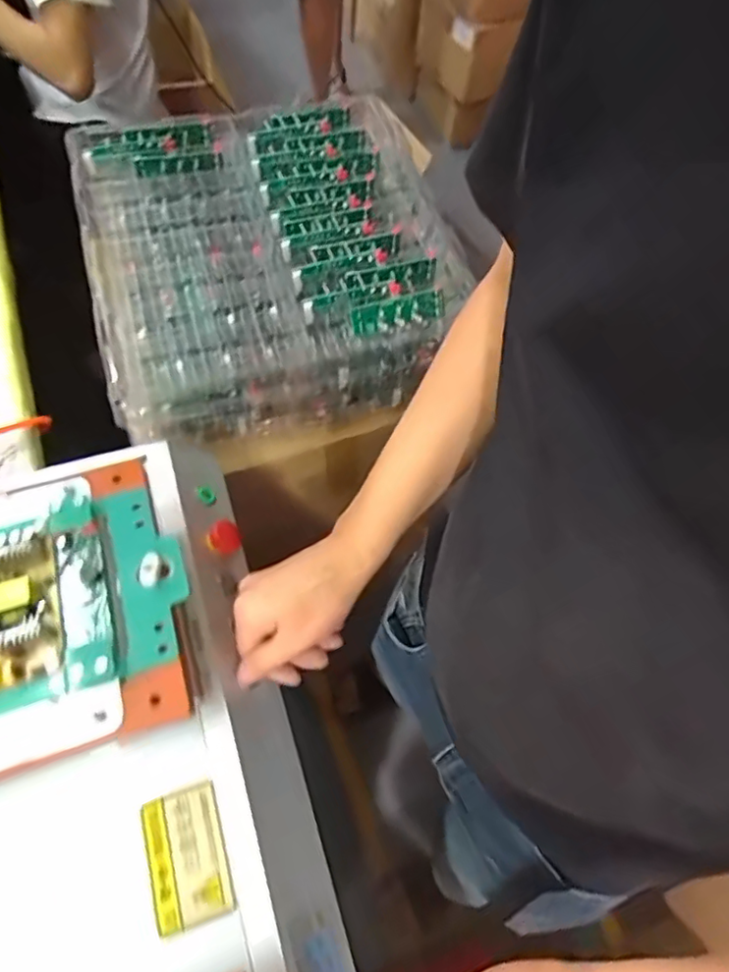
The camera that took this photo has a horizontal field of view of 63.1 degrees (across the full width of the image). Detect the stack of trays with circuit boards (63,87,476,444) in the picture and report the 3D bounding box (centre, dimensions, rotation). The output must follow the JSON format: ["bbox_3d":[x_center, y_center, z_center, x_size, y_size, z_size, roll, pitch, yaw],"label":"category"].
[{"bbox_3d":[-0.111,-0.259,0.700,0.385,0.133,0.370,-14,62,-10],"label":"stack of trays with circuit boards"}]

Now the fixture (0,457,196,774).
[{"bbox_3d":[-0.233,0.084,0.406,0.210,0.048,0.203,-16,63,-10],"label":"fixture"}]

